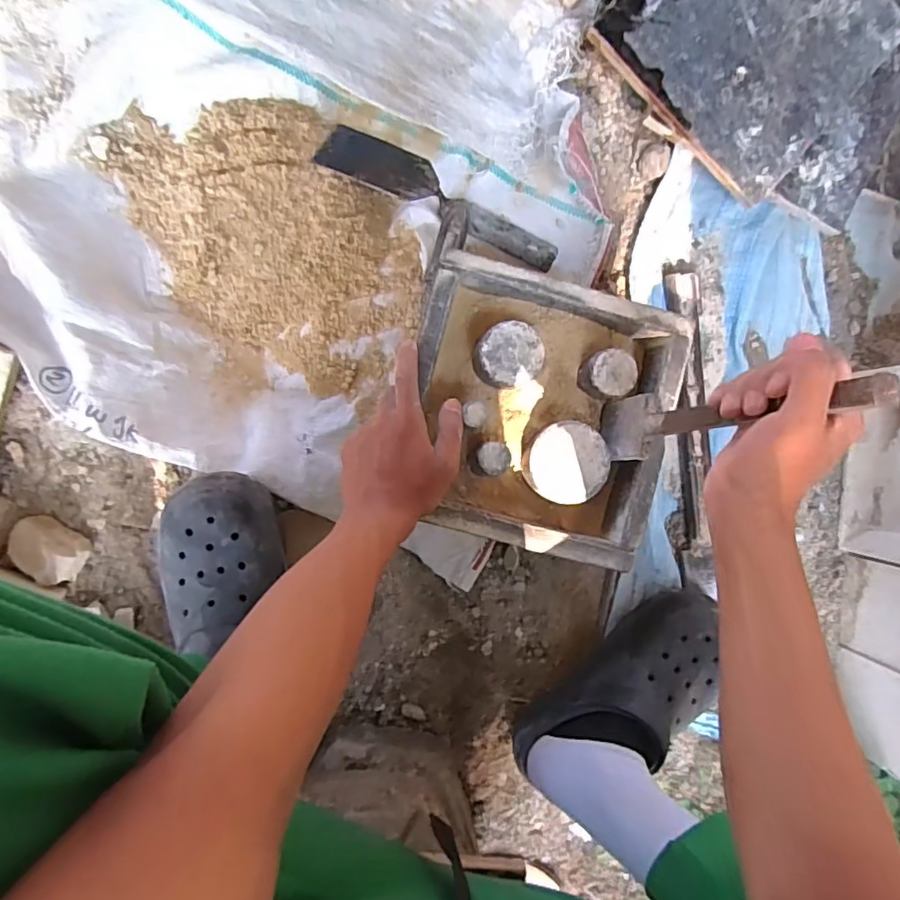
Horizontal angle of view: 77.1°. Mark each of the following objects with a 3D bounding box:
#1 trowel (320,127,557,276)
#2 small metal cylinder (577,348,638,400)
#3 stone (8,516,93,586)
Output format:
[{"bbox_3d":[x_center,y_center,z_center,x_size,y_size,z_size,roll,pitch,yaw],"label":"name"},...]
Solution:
[{"bbox_3d":[-0.006,-0.268,0.593,0.267,0.039,0.065,23,89,-7],"label":"trowel"},{"bbox_3d":[0.146,-0.070,0.526,0.043,0.038,0.043,0,89,-7],"label":"small metal cylinder"},{"bbox_3d":[-0.391,0.098,0.544,0.071,0.035,0.052,30,85,-6],"label":"stone"}]

